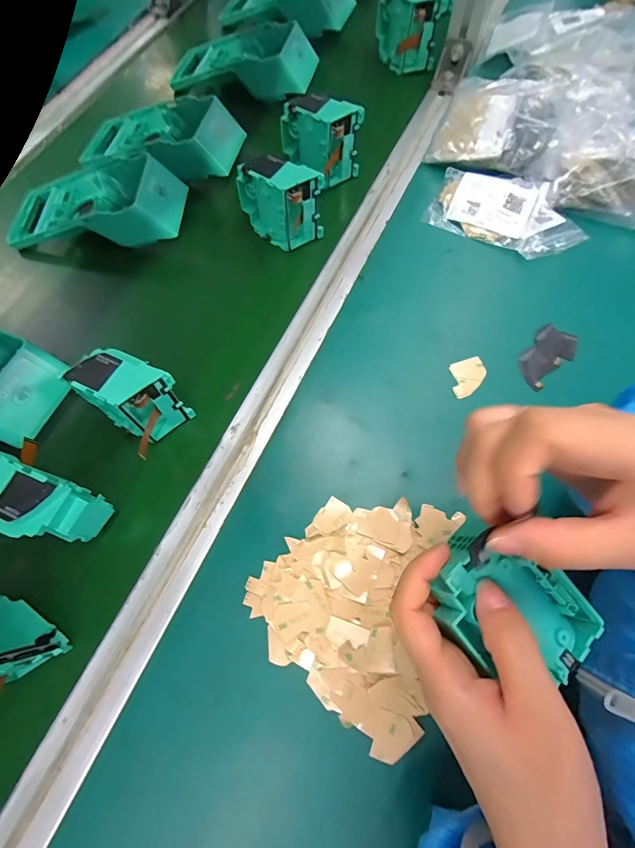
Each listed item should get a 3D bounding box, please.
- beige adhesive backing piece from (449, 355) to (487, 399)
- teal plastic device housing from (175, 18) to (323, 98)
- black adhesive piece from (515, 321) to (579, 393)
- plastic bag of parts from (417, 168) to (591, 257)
[{"bbox_3d":[0.139,-0.044,0.355,0.036,0.004,0.033,-17,70,-5],"label":"beige adhesive backing piece"},{"bbox_3d":[-0.101,-0.476,0.506,0.200,0.057,0.096,12,70,5],"label":"teal plastic device housing"},{"bbox_3d":[0.217,-0.065,0.366,0.038,0.005,0.071,40,75,14],"label":"black adhesive piece"},{"bbox_3d":[0.207,-0.233,0.415,0.155,0.025,0.094,28,72,11],"label":"plastic bag of parts"}]

